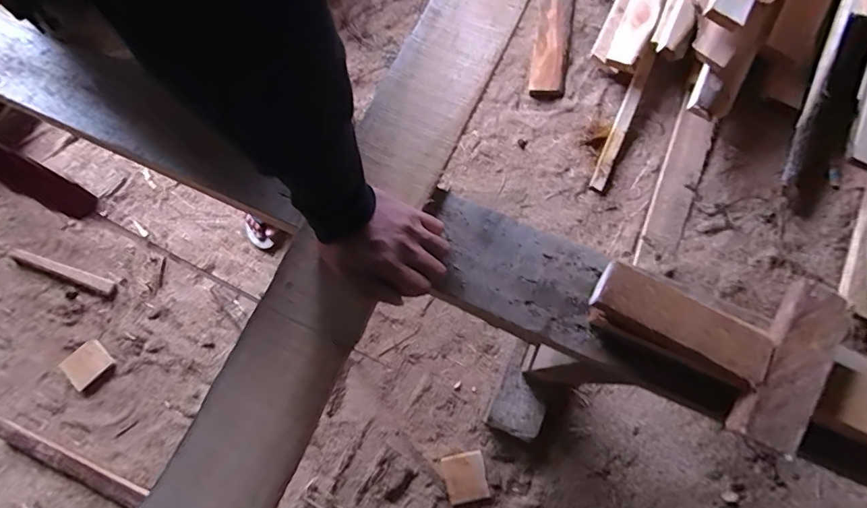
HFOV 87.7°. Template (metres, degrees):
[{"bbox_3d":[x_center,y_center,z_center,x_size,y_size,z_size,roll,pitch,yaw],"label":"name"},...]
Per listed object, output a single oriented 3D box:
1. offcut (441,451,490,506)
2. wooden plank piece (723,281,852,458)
[{"bbox_3d":[0.074,0.528,1.066,0.094,0.020,0.102,-12,75,-2],"label":"offcut"},{"bbox_3d":[0.289,0.090,0.362,0.043,0.017,0.138,30,78,9],"label":"wooden plank piece"}]

